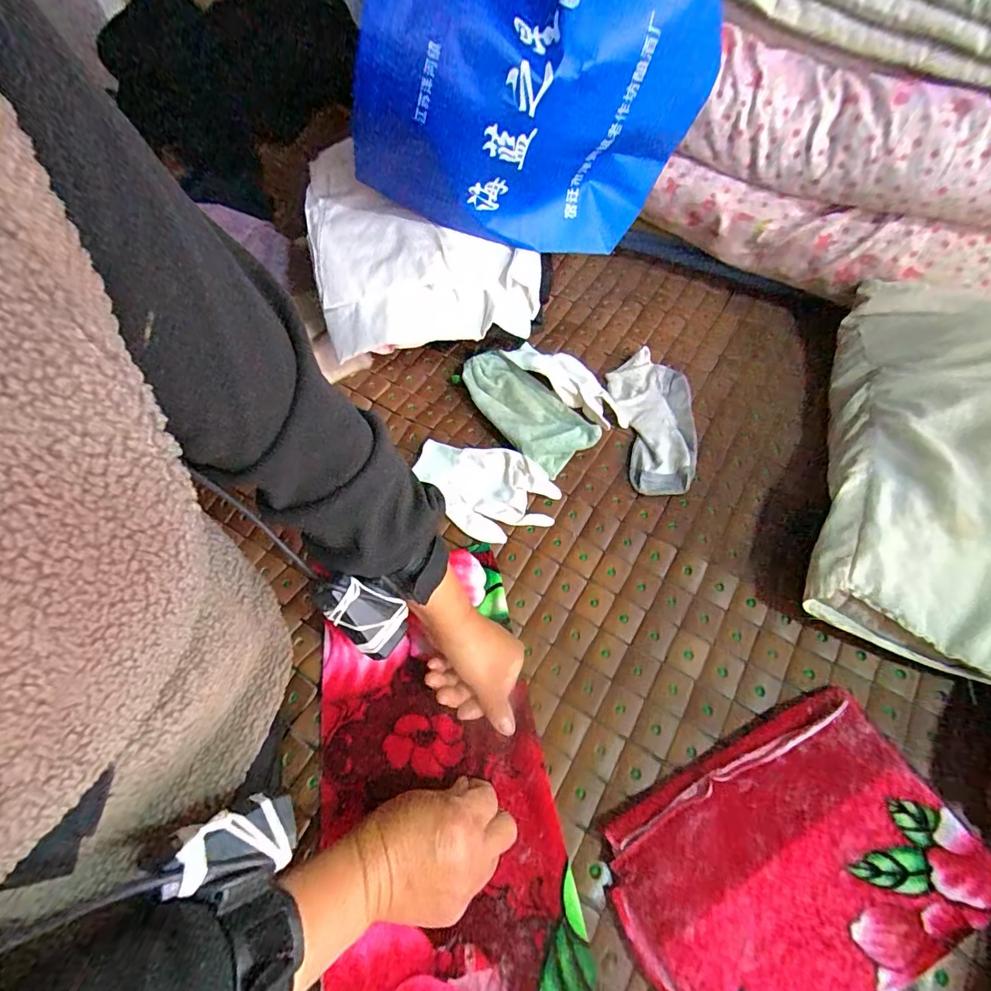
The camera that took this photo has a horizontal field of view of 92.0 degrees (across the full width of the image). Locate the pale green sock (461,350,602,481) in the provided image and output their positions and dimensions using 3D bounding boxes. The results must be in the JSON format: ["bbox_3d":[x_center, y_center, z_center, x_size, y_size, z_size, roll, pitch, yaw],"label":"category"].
[{"bbox_3d":[0.033,-0.105,0.577,0.095,0.029,0.187,-35,63,-17],"label":"pale green sock"}]

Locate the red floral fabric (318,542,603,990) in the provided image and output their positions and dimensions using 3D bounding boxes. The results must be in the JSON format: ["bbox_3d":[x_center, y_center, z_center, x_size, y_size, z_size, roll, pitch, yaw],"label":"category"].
[{"bbox_3d":[-0.041,0.270,0.366,0.180,0.023,0.454,-13,57,-5],"label":"red floral fabric"}]

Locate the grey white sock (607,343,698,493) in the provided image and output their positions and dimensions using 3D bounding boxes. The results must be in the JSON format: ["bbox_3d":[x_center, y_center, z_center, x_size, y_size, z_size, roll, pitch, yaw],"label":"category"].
[{"bbox_3d":[0.195,-0.092,0.568,0.094,0.010,0.202,-4,58,1],"label":"grey white sock"}]

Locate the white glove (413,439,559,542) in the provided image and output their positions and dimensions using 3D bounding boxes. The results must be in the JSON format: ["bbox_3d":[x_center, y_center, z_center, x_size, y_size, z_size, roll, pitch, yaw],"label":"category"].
[{"bbox_3d":[-0.019,-0.008,0.514,0.164,0.029,0.092,16,61,13],"label":"white glove"}]

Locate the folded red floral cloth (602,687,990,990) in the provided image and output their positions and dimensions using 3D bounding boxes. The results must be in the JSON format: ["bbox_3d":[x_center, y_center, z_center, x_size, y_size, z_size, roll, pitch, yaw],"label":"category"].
[{"bbox_3d":[0.206,0.262,0.339,0.235,0.031,0.150,-24,60,-11],"label":"folded red floral cloth"}]

